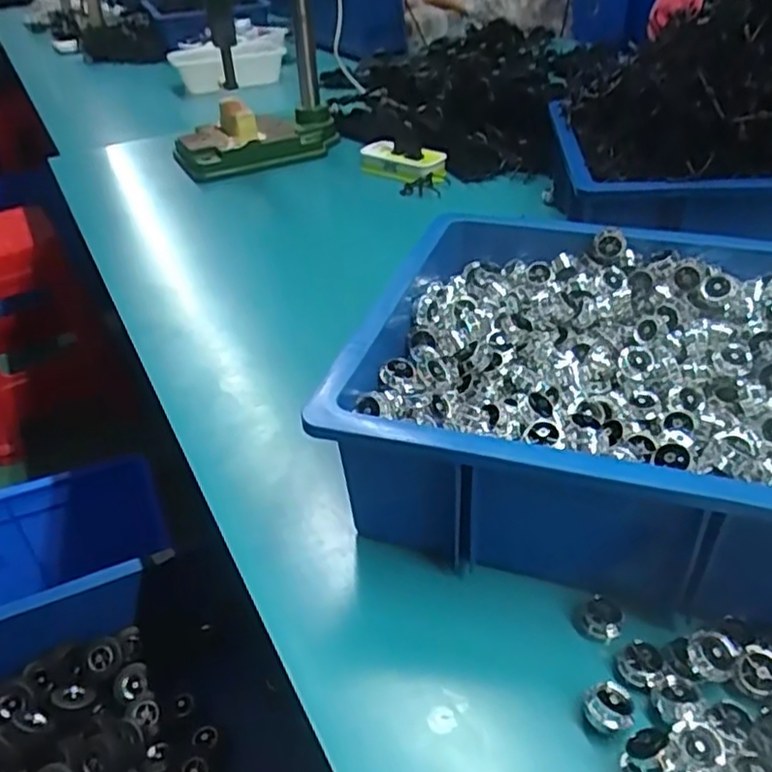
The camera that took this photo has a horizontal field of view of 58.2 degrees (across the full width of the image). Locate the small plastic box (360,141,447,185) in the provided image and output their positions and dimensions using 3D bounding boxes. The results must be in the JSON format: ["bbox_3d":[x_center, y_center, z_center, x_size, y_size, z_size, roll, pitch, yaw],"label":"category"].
[{"bbox_3d":[0.025,-0.331,1.030,0.144,0.038,0.059,19,43,29],"label":"small plastic box"}]

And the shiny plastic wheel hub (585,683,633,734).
[{"bbox_3d":[0.112,0.164,0.351,0.022,0.018,0.021,-2,35,1],"label":"shiny plastic wheel hub"}]

